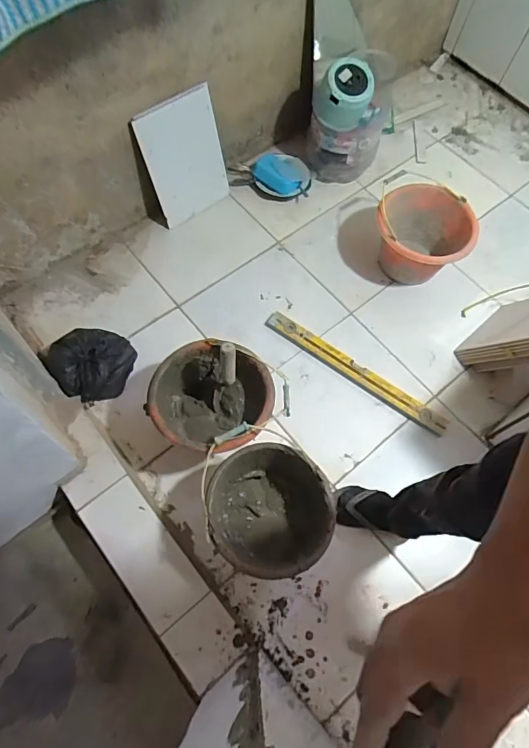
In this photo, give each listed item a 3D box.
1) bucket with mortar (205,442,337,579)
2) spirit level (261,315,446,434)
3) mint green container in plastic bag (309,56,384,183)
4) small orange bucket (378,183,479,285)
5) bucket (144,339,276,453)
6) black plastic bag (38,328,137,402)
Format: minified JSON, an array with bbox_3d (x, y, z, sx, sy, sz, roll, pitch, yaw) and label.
[{"bbox_3d":[0.015,0.310,1.038,0.260,0.192,0.269,1,65,-1],"label":"bucket with mortar"},{"bbox_3d":[0.254,-0.011,1.301,0.583,0.024,0.057,34,68,13],"label":"spirit level"},{"bbox_3d":[0.271,-0.815,1.477,0.226,0.341,0.175,14,65,5],"label":"mint green container in plastic bag"},{"bbox_3d":[0.483,-0.419,1.382,0.285,0.201,0.283,1,65,-1],"label":"small orange bucket"},{"bbox_3d":[-0.128,0.081,1.132,0.287,0.217,0.262,13,65,4],"label":"bucket"},{"bbox_3d":[-0.463,-0.038,1.212,0.182,0.136,0.213,26,67,10],"label":"black plastic bag"}]

